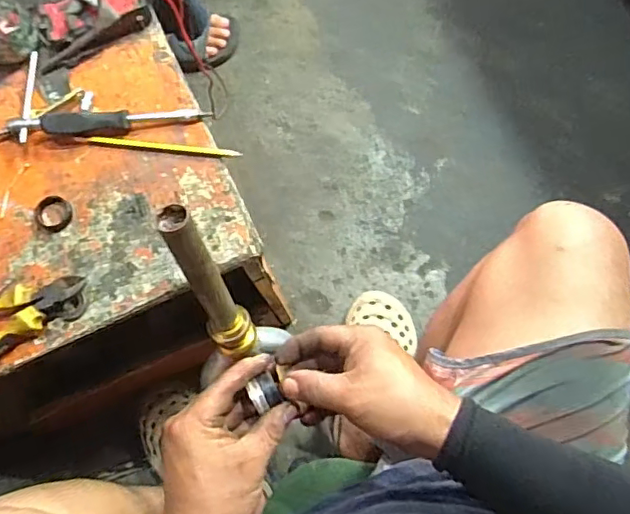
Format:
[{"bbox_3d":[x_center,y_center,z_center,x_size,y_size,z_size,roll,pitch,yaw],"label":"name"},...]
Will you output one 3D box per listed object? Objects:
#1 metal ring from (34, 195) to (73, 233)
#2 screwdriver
[{"bbox_3d":[-0.260,-0.043,0.560,0.037,0.007,0.036,0,76,1],"label":"metal ring"},{"bbox_3d":[-0.190,-0.137,0.567,0.163,0.022,0.018,-4,76,0],"label":"screwdriver"}]

